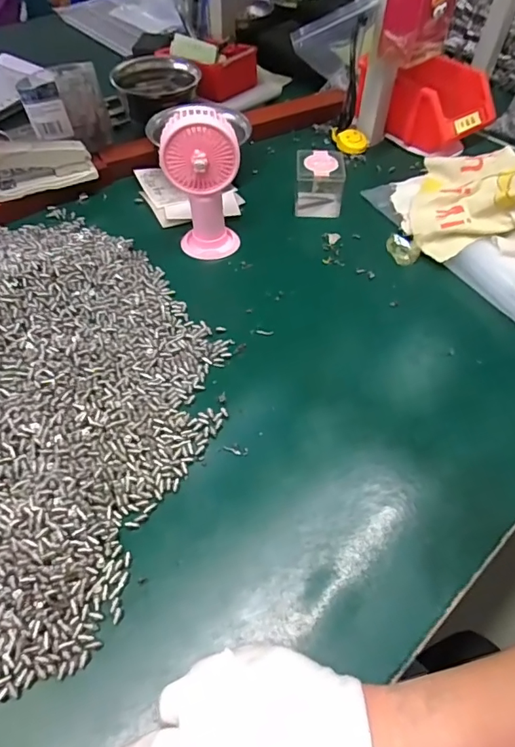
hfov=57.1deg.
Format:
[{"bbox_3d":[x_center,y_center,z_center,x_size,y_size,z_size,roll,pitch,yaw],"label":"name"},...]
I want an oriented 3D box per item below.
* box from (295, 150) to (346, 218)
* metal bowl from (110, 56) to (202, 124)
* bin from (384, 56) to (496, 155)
[{"bbox_3d":[0.076,-0.236,0.580,0.057,0.048,0.055,7,52,3],"label":"box"},{"bbox_3d":[-0.148,-0.431,0.704,0.120,0.053,0.120,0,53,0],"label":"metal bowl"},{"bbox_3d":[0.261,-0.371,0.660,0.118,0.068,0.099,-29,59,-22],"label":"bin"}]

